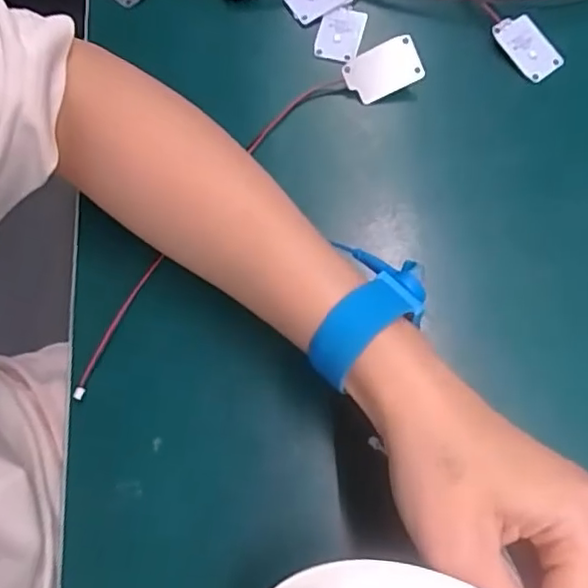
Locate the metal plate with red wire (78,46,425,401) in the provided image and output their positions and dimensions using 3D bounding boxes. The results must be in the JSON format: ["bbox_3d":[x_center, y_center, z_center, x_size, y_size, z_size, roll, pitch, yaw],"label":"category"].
[{"bbox_3d":[-0.029,-0.052,0.313,0.043,0.020,0.245,42,76,14],"label":"metal plate with red wire"}]

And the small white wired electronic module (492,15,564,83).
[{"bbox_3d":[0.131,-0.139,0.346,0.024,0.004,0.040,-38,88,-6],"label":"small white wired electronic module"}]

